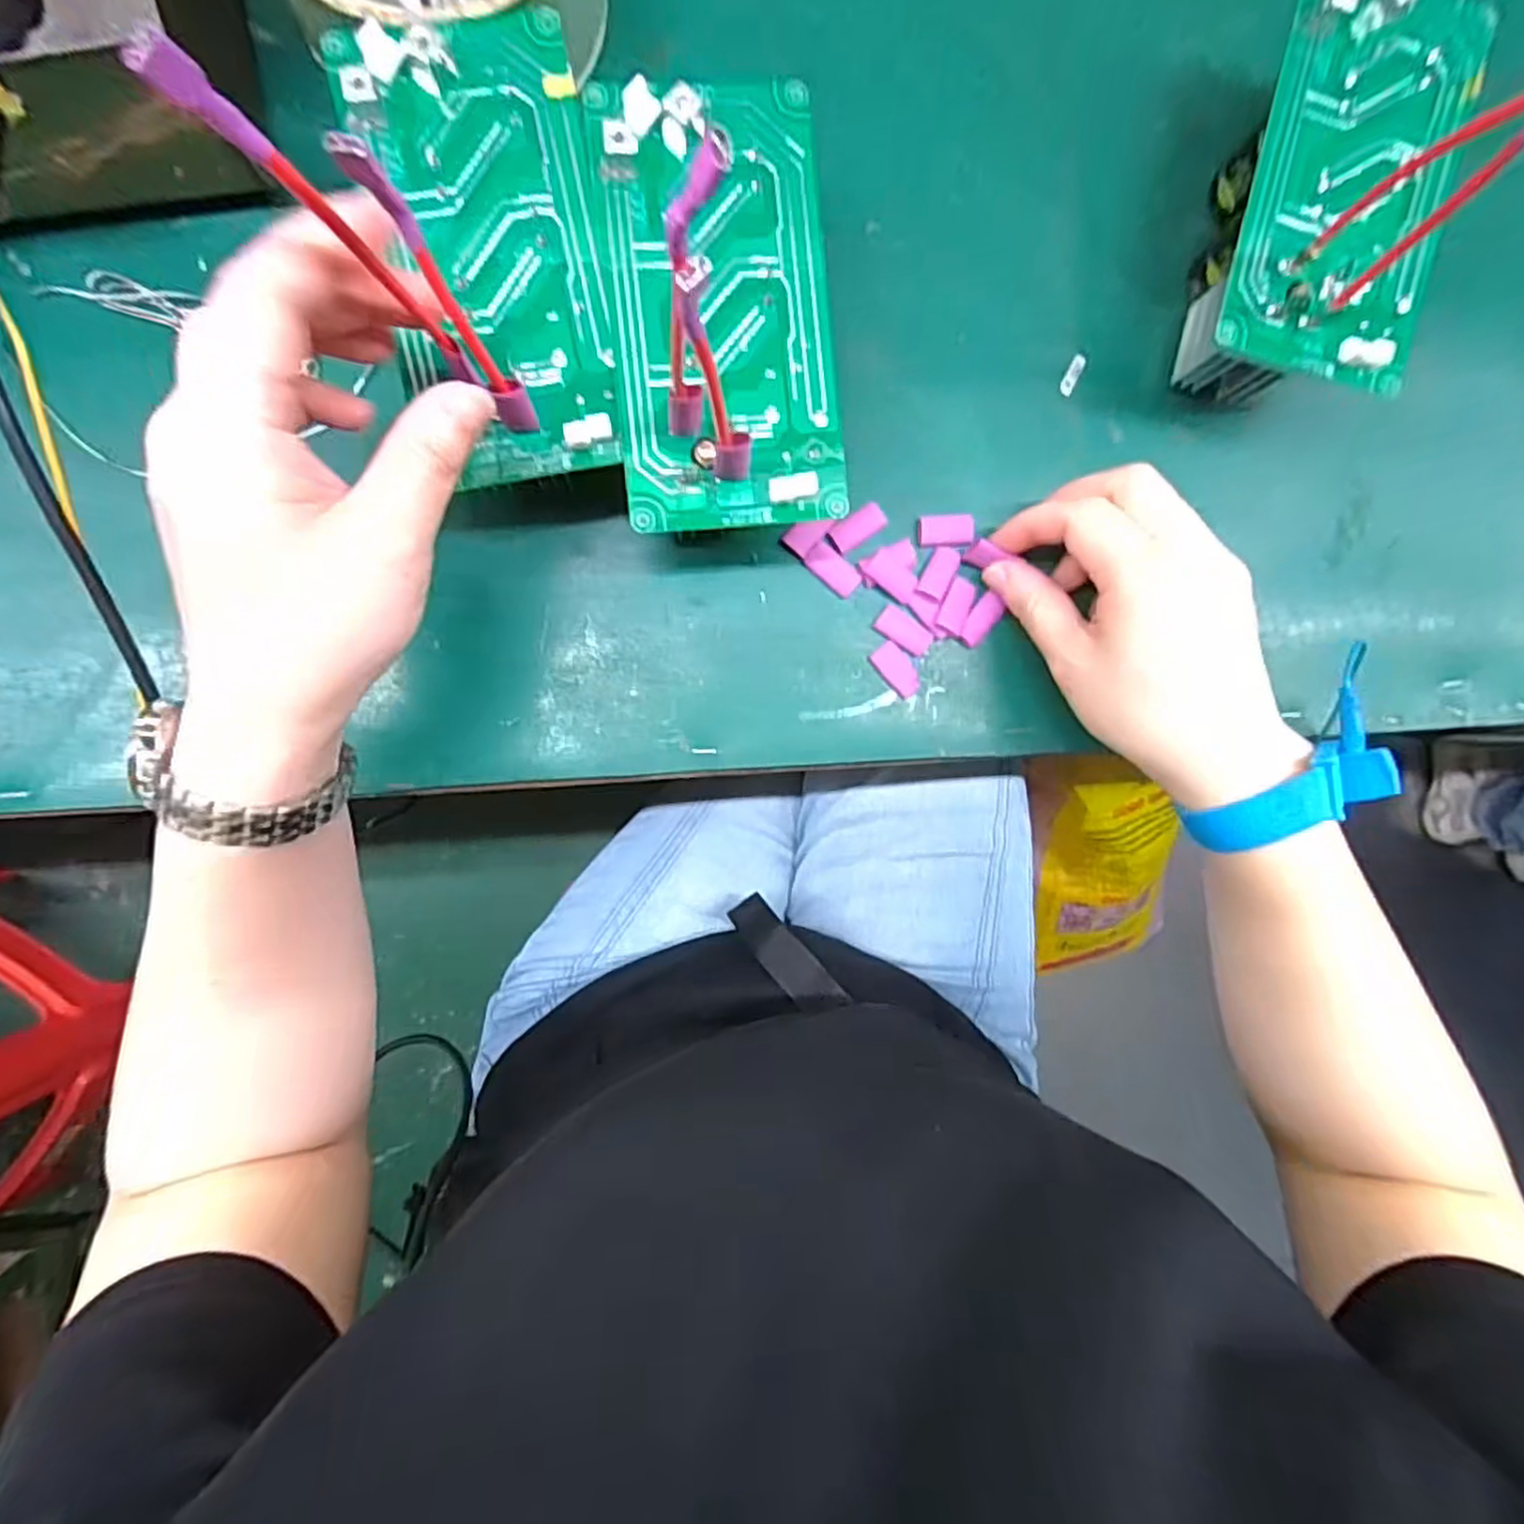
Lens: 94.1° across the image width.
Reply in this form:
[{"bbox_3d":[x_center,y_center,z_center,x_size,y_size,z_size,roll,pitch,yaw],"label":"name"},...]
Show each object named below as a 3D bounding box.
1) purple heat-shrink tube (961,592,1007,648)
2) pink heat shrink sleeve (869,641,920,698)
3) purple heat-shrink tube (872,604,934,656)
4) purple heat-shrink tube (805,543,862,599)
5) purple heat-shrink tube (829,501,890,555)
[{"bbox_3d":[0.098,-0.062,0.317,0.012,0.006,0.023,40,89,-5],"label":"purple heat-shrink tube"},{"bbox_3d":[0.061,-0.041,0.314,0.014,0.004,0.026,-44,95,-2],"label":"pink heat shrink sleeve"},{"bbox_3d":[0.064,-0.058,0.313,0.026,0.004,0.013,36,89,-5],"label":"purple heat-shrink tube"},{"bbox_3d":[0.032,-0.084,0.310,0.025,0.004,0.013,40,89,-5],"label":"purple heat-shrink tube"},{"bbox_3d":[0.042,-0.102,0.308,0.025,0.004,0.012,-36,95,-2],"label":"purple heat-shrink tube"}]

